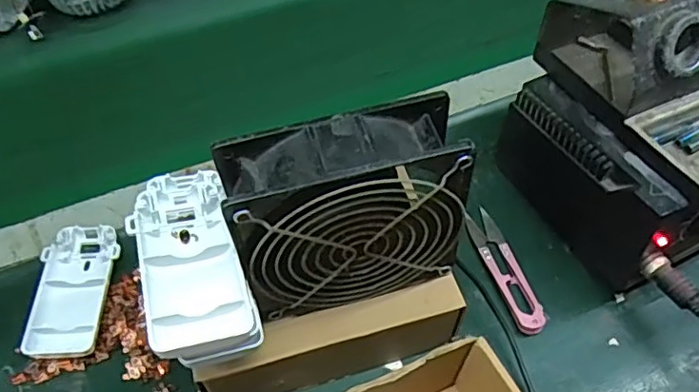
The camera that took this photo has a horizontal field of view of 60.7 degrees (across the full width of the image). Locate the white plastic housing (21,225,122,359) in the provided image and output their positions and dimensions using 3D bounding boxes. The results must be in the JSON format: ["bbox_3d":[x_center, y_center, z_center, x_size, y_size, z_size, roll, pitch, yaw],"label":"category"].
[{"bbox_3d":[-0.189,0.065,0.412,0.045,0.020,0.098,-4,53,-2],"label":"white plastic housing"}]

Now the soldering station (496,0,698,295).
[{"bbox_3d":[0.188,-0.046,0.406,0.103,0.158,0.172,-23,56,-15],"label":"soldering station"}]

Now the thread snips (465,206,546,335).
[{"bbox_3d":[0.111,0.051,0.426,0.023,0.011,0.102,-14,54,-9],"label":"thread snips"}]

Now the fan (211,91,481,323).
[{"bbox_3d":[-0.001,0.011,0.320,0.117,0.113,0.045,-14,54,-9],"label":"fan"}]

